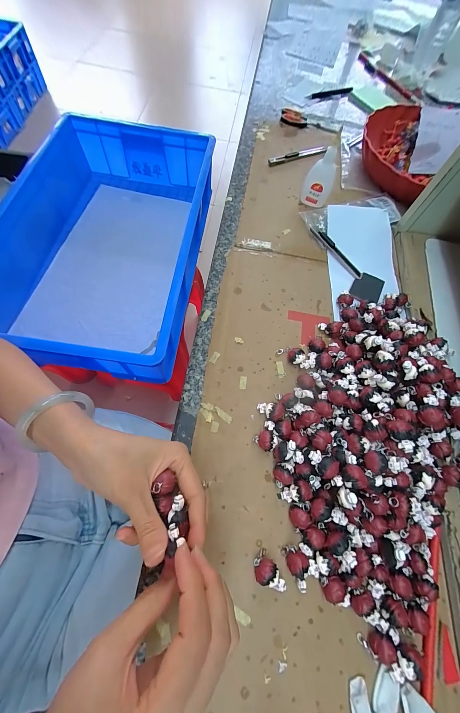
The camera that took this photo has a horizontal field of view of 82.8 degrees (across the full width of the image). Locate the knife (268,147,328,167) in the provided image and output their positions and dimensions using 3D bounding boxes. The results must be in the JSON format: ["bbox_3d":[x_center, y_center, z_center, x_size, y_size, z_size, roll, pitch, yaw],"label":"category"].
[{"bbox_3d":[0.125,-0.370,0.480,0.123,0.006,0.017,-22,71,-14],"label":"knife"}]

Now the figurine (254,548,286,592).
[{"bbox_3d":[0.034,0.194,0.232,0.020,0.019,0.031,-32,74,-17],"label":"figurine"}]

